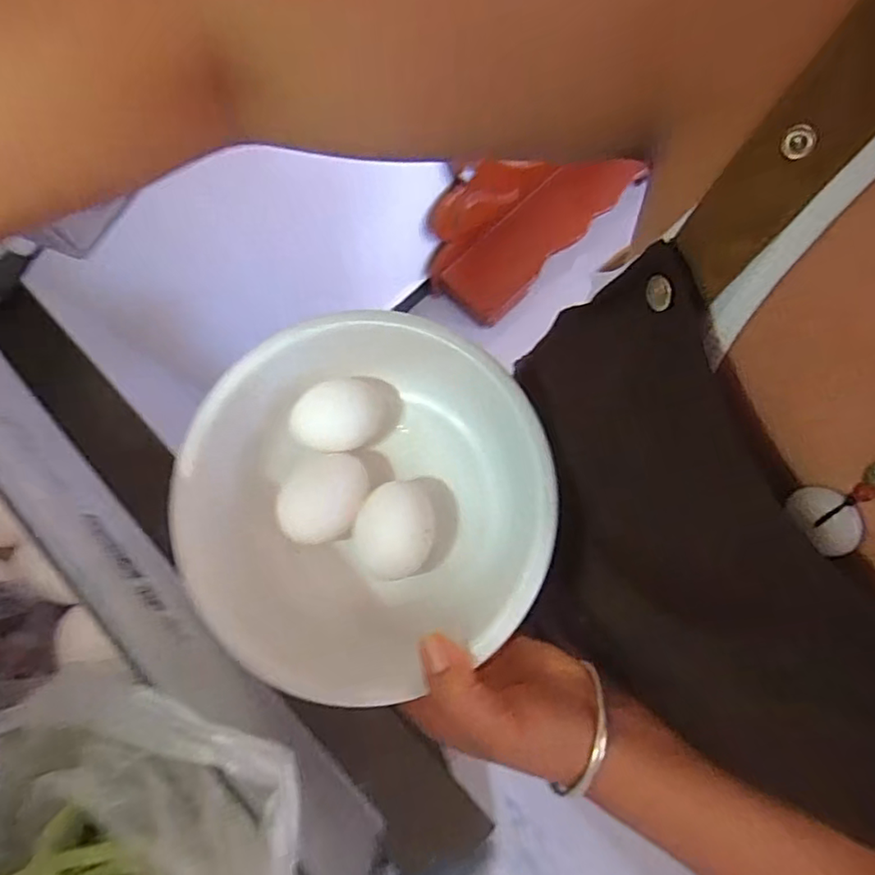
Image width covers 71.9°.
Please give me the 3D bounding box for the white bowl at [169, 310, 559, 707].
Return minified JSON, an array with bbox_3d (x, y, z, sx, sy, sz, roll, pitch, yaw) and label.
[{"bbox_3d":[-0.037,0.036,0.329,0.188,0.068,0.186,0,77,1],"label":"white bowl"}]

